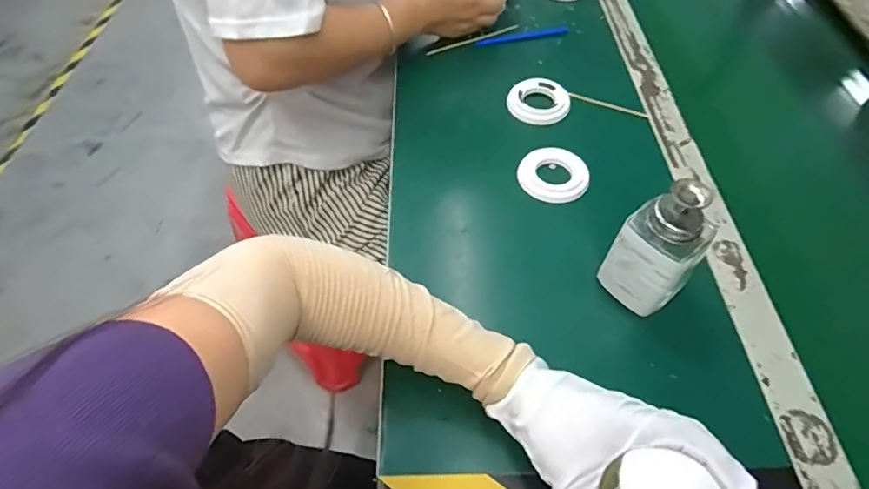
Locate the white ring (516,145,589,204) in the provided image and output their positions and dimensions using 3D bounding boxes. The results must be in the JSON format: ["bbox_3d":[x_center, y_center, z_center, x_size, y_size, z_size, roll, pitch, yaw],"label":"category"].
[{"bbox_3d":[0.125,-0.075,0.526,0.070,0.015,0.065,0,53,0],"label":"white ring"}]

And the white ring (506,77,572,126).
[{"bbox_3d":[0.125,-0.173,0.610,0.073,0.028,0.073,0,53,0],"label":"white ring"}]

